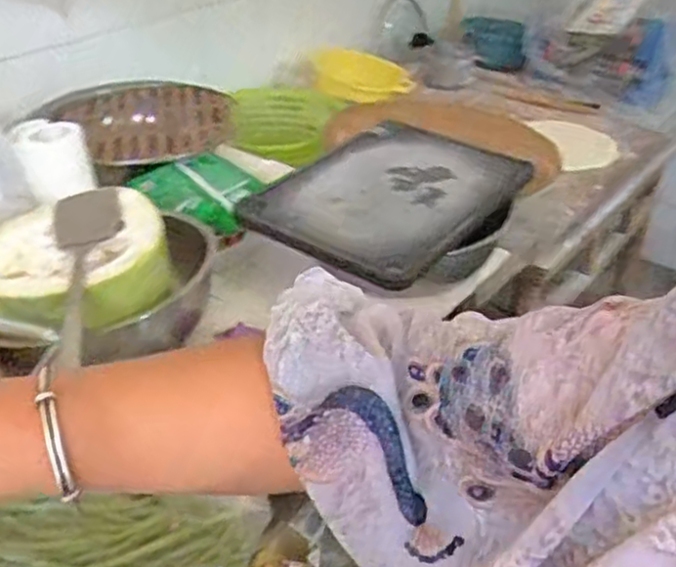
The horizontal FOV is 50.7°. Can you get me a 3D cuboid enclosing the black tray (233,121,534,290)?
[{"bbox_3d":[0.083,-0.135,1.033,0.284,0.055,0.405,22,39,28],"label":"black tray"}]

